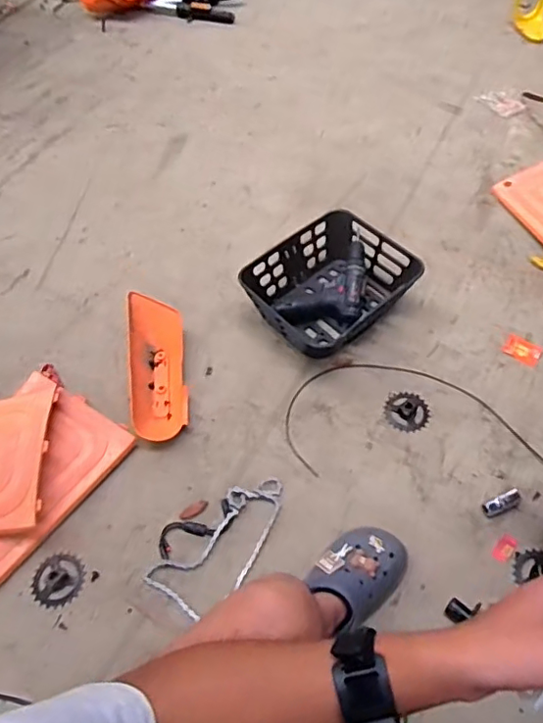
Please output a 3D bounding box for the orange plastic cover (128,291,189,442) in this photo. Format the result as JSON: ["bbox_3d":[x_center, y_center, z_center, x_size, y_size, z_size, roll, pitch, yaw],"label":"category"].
[{"bbox_3d":[-0.232,0.005,1.100,0.114,0.072,0.320,-7,57,-3],"label":"orange plastic cover"}]

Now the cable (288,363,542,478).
[{"bbox_3d":[0.259,0.100,1.057,0.453,0.011,0.238,-4,57,0],"label":"cable"}]

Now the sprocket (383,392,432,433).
[{"bbox_3d":[0.262,0.092,1.049,0.084,0.022,0.086,-1,57,1],"label":"sprocket"}]

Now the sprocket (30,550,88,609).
[{"bbox_3d":[-0.349,0.358,0.899,0.083,0.012,0.086,9,58,8],"label":"sprocket"}]

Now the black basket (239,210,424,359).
[{"bbox_3d":[0.131,-0.161,1.166,0.338,0.108,0.265,-34,63,-18],"label":"black basket"}]

